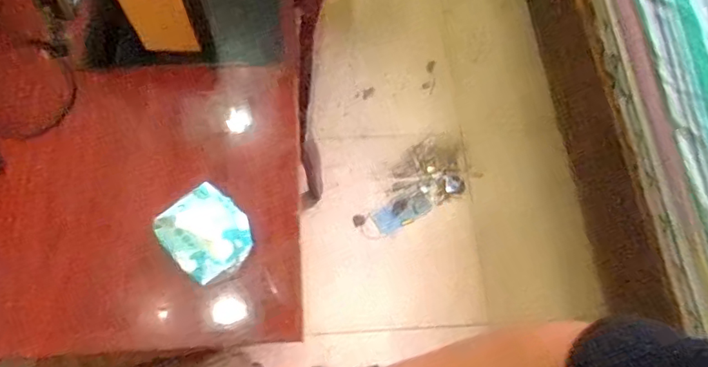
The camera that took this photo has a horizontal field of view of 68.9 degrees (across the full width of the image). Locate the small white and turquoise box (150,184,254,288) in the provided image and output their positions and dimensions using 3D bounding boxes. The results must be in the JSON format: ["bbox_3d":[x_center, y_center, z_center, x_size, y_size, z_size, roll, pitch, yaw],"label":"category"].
[{"bbox_3d":[-0.205,0.074,0.733,0.108,0.063,0.114,-40,74,-13],"label":"small white and turquoise box"}]

